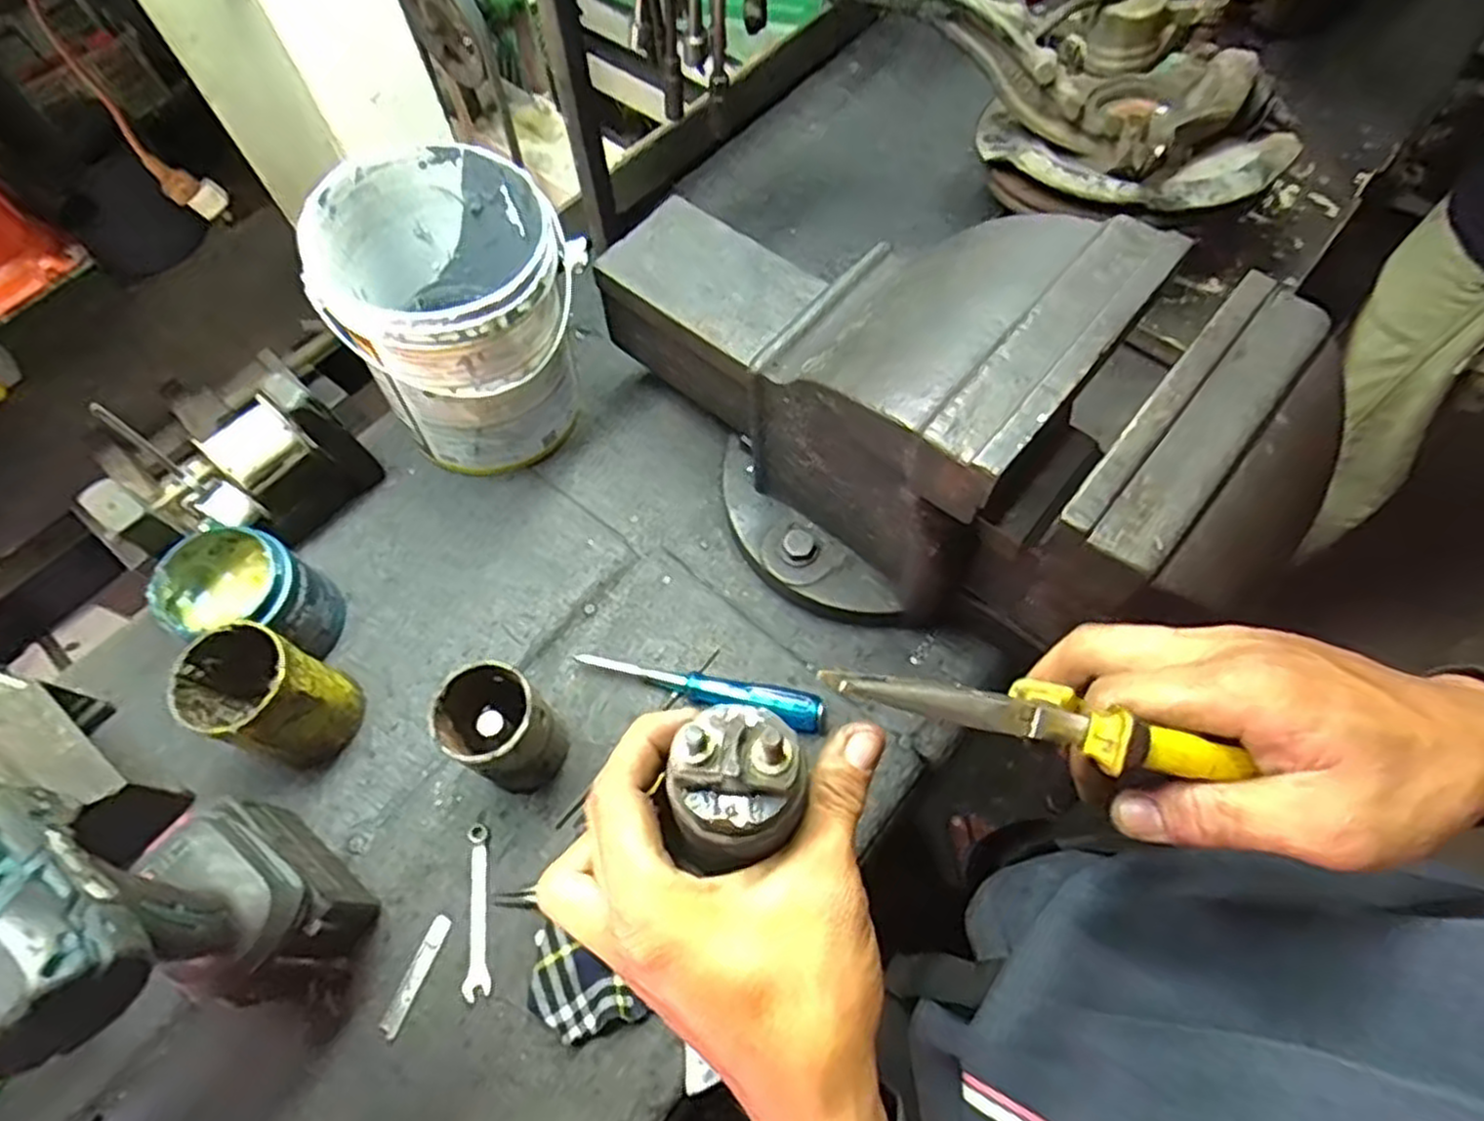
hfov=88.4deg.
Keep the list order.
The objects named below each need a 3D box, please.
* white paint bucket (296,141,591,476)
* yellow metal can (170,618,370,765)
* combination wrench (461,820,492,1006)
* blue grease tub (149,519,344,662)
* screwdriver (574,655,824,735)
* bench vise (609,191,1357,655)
[{"bbox_3d":[-0.228,-0.194,0.637,0.169,0.209,0.175,-1,64,1],"label":"white paint bucket"},{"bbox_3d":[-0.337,0.097,0.549,0.084,0.113,0.070,21,67,11],"label":"yellow metal can"},{"bbox_3d":[-0.188,0.246,0.539,0.017,0.007,0.111,-9,64,-2],"label":"combination wrench"},{"bbox_3d":[-0.376,0.028,0.590,0.092,0.103,0.090,-1,64,1],"label":"blue grease tub"},{"bbox_3d":[-0.032,0.096,0.589,0.191,0.029,0.027,14,66,8],"label":"screwdriver"},{"bbox_3d":[0.087,-0.109,0.528,0.478,0.248,0.204,30,69,15],"label":"bench vise"}]

